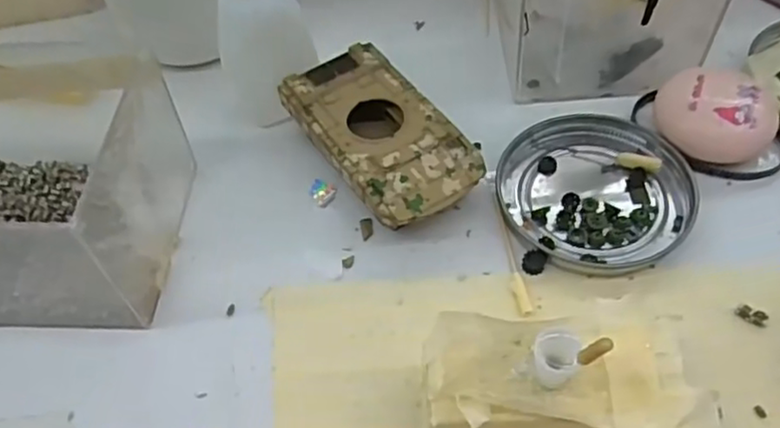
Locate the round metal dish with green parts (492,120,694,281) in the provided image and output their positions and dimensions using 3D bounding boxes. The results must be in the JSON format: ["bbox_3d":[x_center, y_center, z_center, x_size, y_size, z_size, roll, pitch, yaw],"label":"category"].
[{"bbox_3d":[0.086,-0.010,0.288,0.075,0.007,0.074,-2,53,3],"label":"round metal dish with green parts"}]

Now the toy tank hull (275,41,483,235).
[{"bbox_3d":[-0.005,-0.031,0.302,0.051,0.024,0.095,-30,56,-17],"label":"toy tank hull"}]

